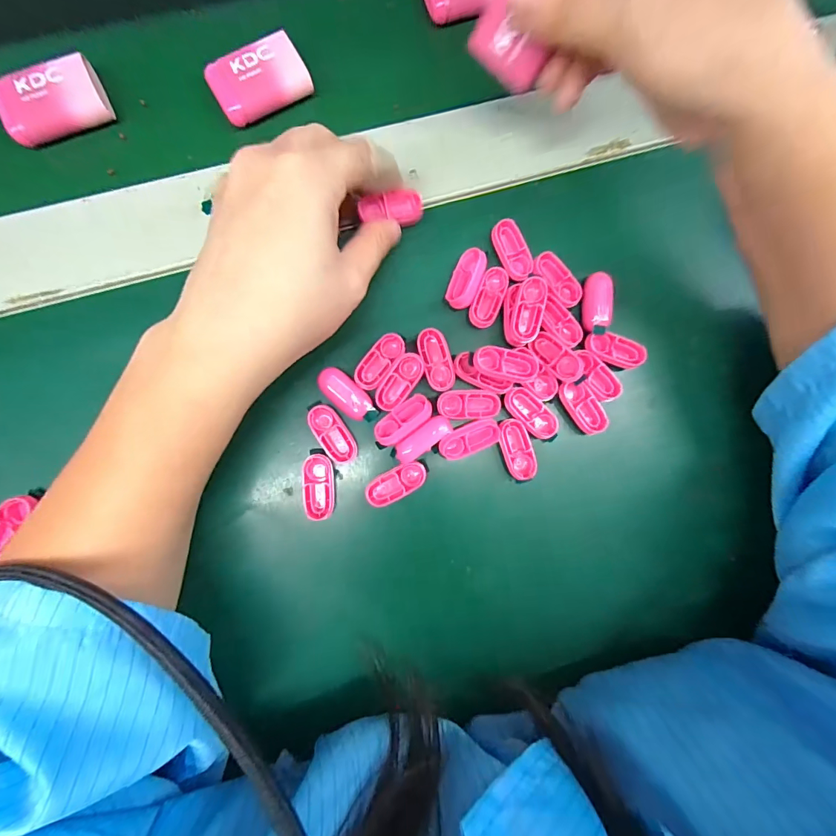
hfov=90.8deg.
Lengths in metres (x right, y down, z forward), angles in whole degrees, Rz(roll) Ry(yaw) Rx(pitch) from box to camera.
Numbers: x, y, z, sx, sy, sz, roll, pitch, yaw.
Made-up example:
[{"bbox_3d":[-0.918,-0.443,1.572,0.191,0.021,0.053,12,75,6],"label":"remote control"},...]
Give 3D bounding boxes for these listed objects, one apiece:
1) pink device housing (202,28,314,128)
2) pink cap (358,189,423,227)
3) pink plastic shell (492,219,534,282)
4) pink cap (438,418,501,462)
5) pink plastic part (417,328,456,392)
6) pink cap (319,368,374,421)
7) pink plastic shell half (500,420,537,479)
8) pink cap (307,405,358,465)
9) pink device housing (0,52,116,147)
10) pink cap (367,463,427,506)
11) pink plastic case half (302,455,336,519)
[{"bbox_3d":[-0.087,-0.185,0.227,0.051,0.011,0.032,-27,88,-5],"label":"pink device housing"},{"bbox_3d":[-0.014,-0.112,0.219,0.033,0.009,0.016,-3,119,-3],"label":"pink cap"},{"bbox_3d":[0.053,-0.095,0.233,0.015,0.006,0.033,-25,88,-5],"label":"pink plastic shell"},{"bbox_3d":[0.028,0.012,0.225,0.034,0.005,0.016,-21,88,-4],"label":"pink cap"},{"bbox_3d":[0.010,-0.032,0.228,0.015,0.008,0.034,-18,87,-4],"label":"pink plastic part"},{"bbox_3d":[-0.039,-0.013,0.220,0.032,0.005,0.015,45,85,0],"label":"pink cap"},{"bbox_3d":[0.055,0.018,0.228,0.016,0.004,0.034,-19,87,-4],"label":"pink plastic shell half"},{"bbox_3d":[-0.046,0.009,0.221,0.015,0.009,0.034,-35,89,-5],"label":"pink cap"},{"bbox_3d":[-0.193,-0.168,0.219,0.051,0.011,0.034,-20,87,-4],"label":"pink device housing"},{"bbox_3d":[-0.011,0.036,0.222,0.033,0.006,0.015,-31,88,-5],"label":"pink cap"},{"bbox_3d":[-0.052,0.037,0.218,0.016,0.006,0.033,-5,86,-4],"label":"pink plastic case half"}]

